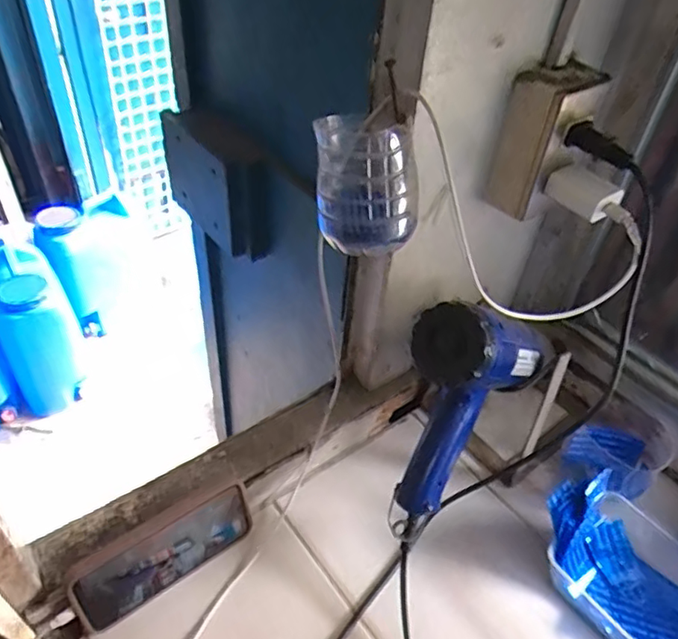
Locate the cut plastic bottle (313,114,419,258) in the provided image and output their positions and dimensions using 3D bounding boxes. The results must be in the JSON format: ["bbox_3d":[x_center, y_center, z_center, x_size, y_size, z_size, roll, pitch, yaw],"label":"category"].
[{"bbox_3d":[0.022,-0.108,0.438,0.076,0.094,0.078,4,44,-1],"label":"cut plastic bottle"}]

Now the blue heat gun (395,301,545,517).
[{"bbox_3d":[0.111,0.059,0.521,0.083,0.170,0.180,36,51,28],"label":"blue heat gun"}]

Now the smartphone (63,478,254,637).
[{"bbox_3d":[-0.154,0.212,0.517,0.161,0.085,0.017,-26,39,-30],"label":"smartphone"}]

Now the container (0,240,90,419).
[{"bbox_3d":[-0.841,0.042,1.595,0.200,0.448,0.296,-21,49,-25],"label":"container"}]

